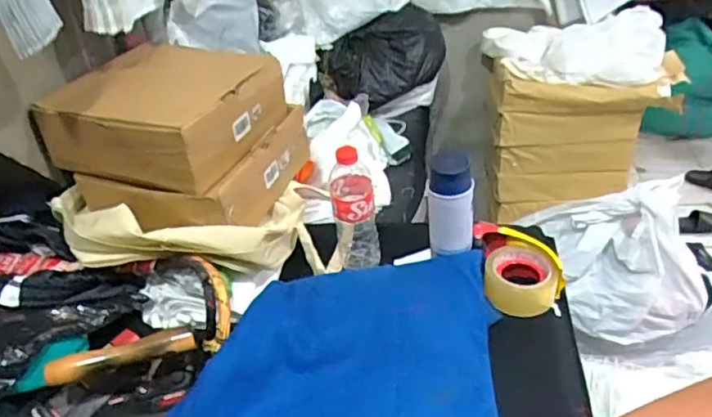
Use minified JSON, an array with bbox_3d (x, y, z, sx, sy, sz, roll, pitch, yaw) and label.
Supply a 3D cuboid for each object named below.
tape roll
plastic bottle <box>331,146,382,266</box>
[{"bbox_3d":[0.240,0.102,0.861,0.103,0.059,0.096,2,34,12],"label":"tape roll"},{"bbox_3d":[-0.002,0.003,0.901,0.065,0.211,0.066,-7,34,-1],"label":"plastic bottle"}]

